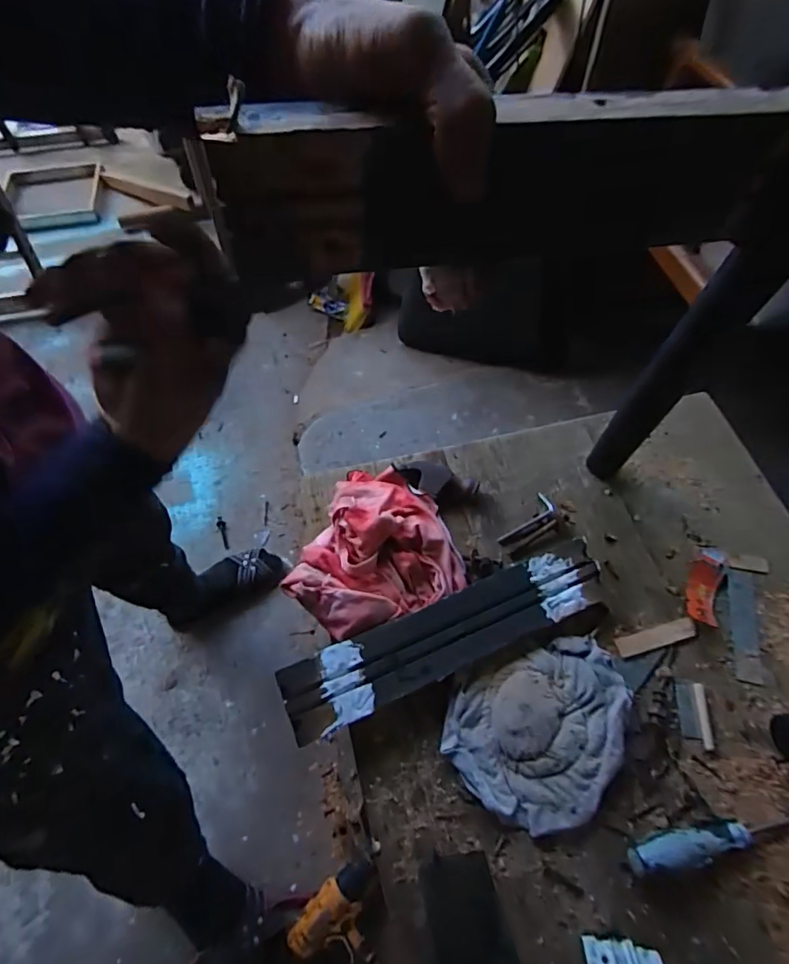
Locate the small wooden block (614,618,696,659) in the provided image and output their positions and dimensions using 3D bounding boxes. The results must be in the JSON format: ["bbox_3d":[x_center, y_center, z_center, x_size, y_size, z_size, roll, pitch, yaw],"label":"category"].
[{"bbox_3d":[0.275,0.163,0.533,0.090,0.005,0.020,-13,66,-9],"label":"small wooden block"}]

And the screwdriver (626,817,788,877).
[{"bbox_3d":[0.323,0.310,0.453,0.250,0.026,0.023,-6,65,-6],"label":"screwdriver"}]

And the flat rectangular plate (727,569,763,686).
[{"bbox_3d":[0.379,0.154,0.551,0.032,0.004,0.120,13,64,3],"label":"flat rectangular plate"}]

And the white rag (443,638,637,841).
[{"bbox_3d":[0.146,0.238,0.482,0.181,0.023,0.135,-22,67,-13],"label":"white rag"}]

